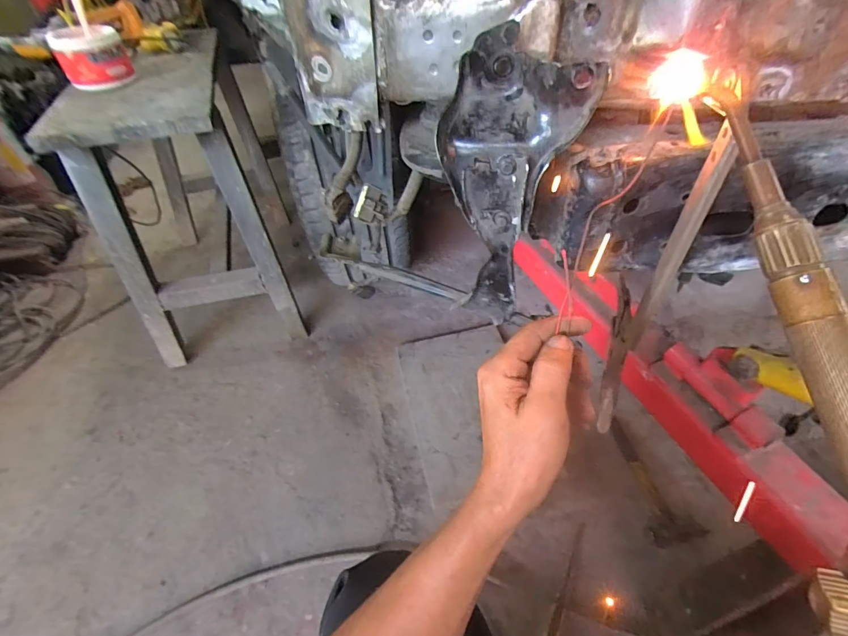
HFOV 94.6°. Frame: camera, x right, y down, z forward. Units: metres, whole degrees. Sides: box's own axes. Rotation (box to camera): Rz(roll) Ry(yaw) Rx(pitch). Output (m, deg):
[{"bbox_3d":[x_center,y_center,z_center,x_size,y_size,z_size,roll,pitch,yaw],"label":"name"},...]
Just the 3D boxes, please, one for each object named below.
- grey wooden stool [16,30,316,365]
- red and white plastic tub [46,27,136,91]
[{"bbox_3d":[-0.559,-0.250,0.972,0.335,0.590,0.436,-13,47,-8],"label":"grey wooden stool"},{"bbox_3d":[-0.646,-0.509,0.769,0.114,0.091,0.142,-28,51,-21],"label":"red and white plastic tub"}]

